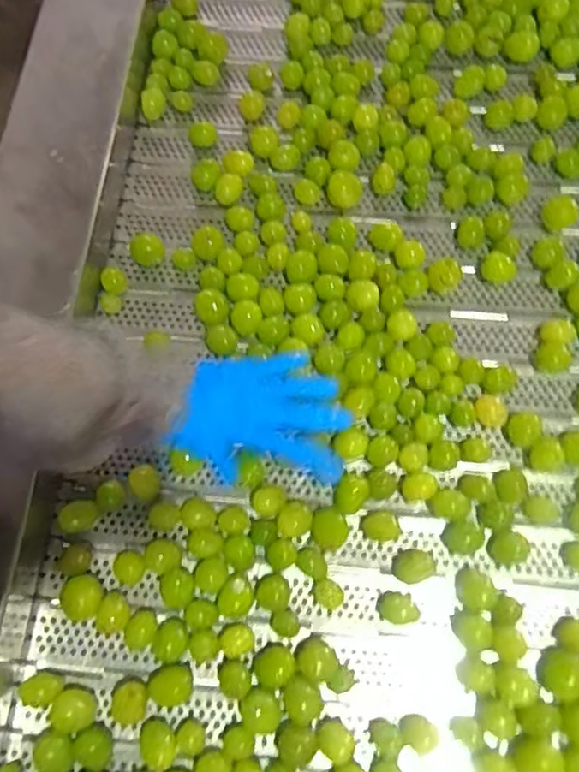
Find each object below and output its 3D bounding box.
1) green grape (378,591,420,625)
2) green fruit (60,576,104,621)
[{"bbox_3d":[0.091,0.186,0.510,0.031,0.025,0.024,7,72,4],"label":"green grape"},{"bbox_3d":[-0.173,0.179,0.515,0.030,0.030,0.034,11,72,5],"label":"green fruit"}]

